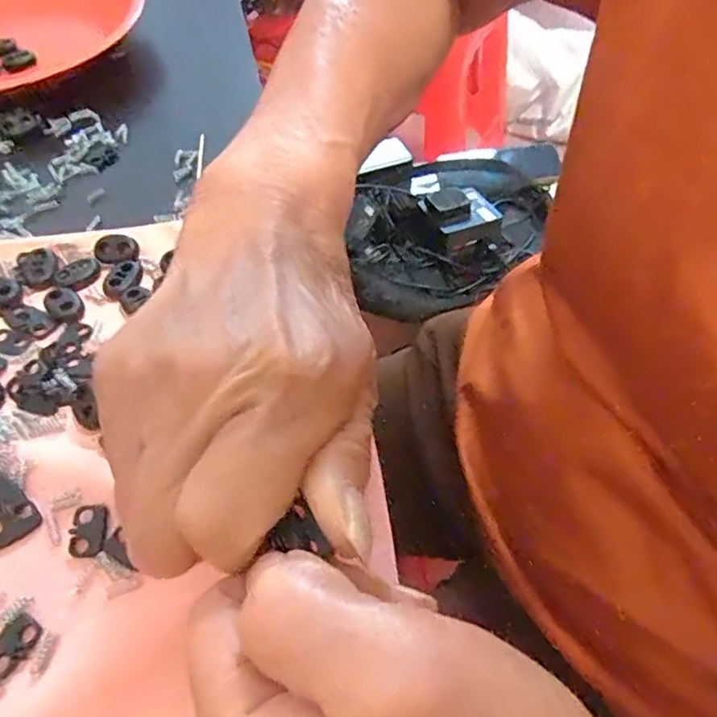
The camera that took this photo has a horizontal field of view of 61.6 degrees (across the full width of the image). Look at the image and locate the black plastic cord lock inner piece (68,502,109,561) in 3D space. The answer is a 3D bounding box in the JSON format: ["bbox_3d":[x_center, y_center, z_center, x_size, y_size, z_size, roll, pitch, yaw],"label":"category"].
[{"bbox_3d":[-0.095,0.060,0.211,0.013,0.004,0.019,-5,53,-2],"label":"black plastic cord lock inner piece"}]

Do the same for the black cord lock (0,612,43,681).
[{"bbox_3d":[-0.110,0.090,0.189,0.013,0.004,0.019,22,57,17],"label":"black cord lock"}]

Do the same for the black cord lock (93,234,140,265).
[{"bbox_3d":[-0.117,-0.053,0.291,0.020,0.005,0.017,-26,57,-16],"label":"black cord lock"}]

